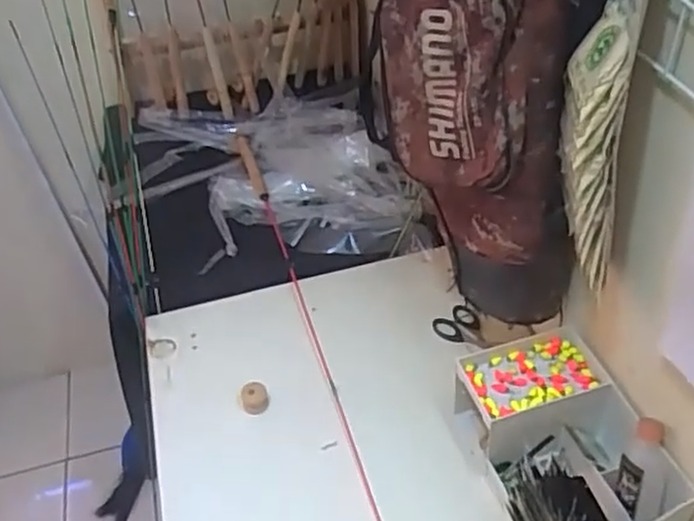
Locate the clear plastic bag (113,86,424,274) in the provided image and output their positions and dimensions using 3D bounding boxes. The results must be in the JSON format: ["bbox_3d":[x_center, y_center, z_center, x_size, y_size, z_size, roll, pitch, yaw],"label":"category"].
[{"bbox_3d":[-0.137,-0.155,1.224,0.455,0.068,0.437,-9,42,-4],"label":"clear plastic bag"}]

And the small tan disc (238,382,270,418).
[{"bbox_3d":[-0.118,0.177,0.900,0.039,0.044,0.039,-16,43,-11],"label":"small tan disc"}]

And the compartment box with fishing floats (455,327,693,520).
[{"bbox_3d":[0.227,0.200,0.762,0.169,0.114,0.237,-12,42,-7],"label":"compartment box with fishing floats"}]

